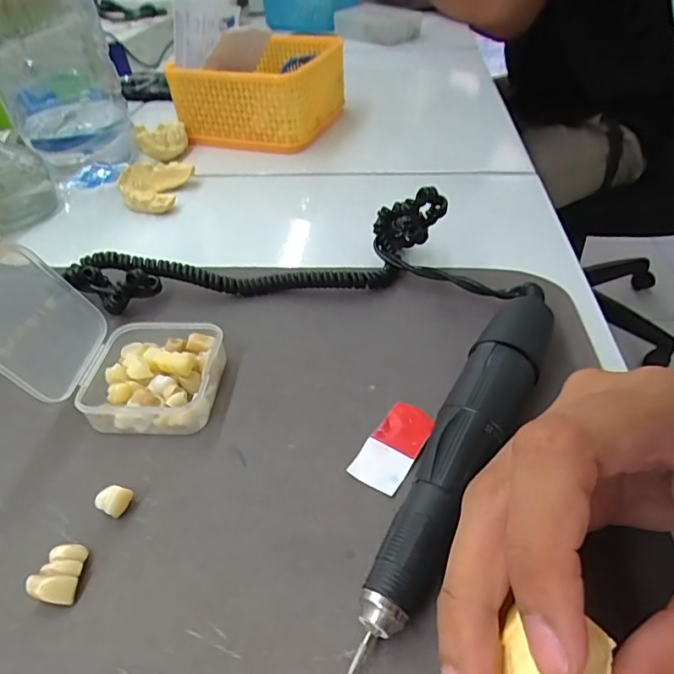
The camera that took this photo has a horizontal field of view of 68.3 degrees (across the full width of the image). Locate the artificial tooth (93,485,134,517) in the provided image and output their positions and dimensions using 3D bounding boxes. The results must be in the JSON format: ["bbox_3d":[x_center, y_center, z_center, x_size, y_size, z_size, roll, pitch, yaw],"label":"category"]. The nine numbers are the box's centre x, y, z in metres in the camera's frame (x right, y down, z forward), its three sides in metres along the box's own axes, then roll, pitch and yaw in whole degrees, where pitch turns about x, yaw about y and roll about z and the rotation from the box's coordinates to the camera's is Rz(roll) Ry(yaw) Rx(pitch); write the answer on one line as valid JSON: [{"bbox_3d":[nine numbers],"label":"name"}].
[{"bbox_3d":[-0.083,0.062,0.187,0.009,0.011,0.011,13,44,16],"label":"artificial tooth"}]

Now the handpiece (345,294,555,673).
[{"bbox_3d":[0.050,0.039,0.186,0.026,0.030,0.157,20,47,23],"label":"handpiece"}]

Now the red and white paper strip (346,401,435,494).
[{"bbox_3d":[0.024,0.043,0.204,0.020,0.004,0.042,22,47,24],"label":"red and white paper strip"}]

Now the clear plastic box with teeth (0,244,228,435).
[{"bbox_3d":[-0.100,0.000,0.216,0.088,0.061,0.059,1,42,3],"label":"clear plastic box with teeth"}]

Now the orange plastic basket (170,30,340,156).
[{"bbox_3d":[-0.068,-0.240,0.479,0.120,0.063,0.133,13,44,17],"label":"orange plastic basket"}]

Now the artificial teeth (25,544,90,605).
[{"bbox_3d":[-0.093,0.079,0.167,0.013,0.008,0.019,-3,42,-1],"label":"artificial teeth"}]

